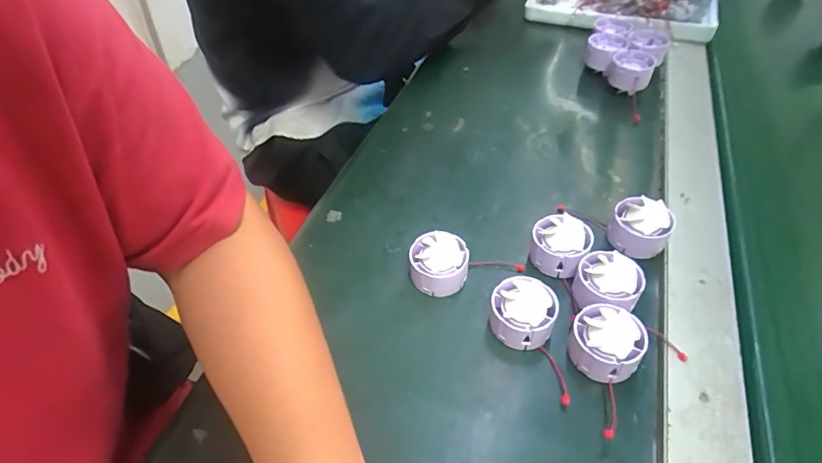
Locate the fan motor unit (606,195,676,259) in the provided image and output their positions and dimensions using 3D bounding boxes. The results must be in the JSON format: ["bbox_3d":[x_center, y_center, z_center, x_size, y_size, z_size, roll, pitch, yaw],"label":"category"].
[{"bbox_3d":[0.190,-0.003,0.381,0.045,0.035,0.036,26,54,24],"label":"fan motor unit"}]

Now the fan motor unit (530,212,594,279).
[{"bbox_3d":[0.120,0.012,0.373,0.044,0.035,0.039,25,53,23],"label":"fan motor unit"}]

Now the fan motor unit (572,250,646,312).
[{"bbox_3d":[0.147,0.043,0.344,0.045,0.034,0.043,10,49,12],"label":"fan motor unit"}]

